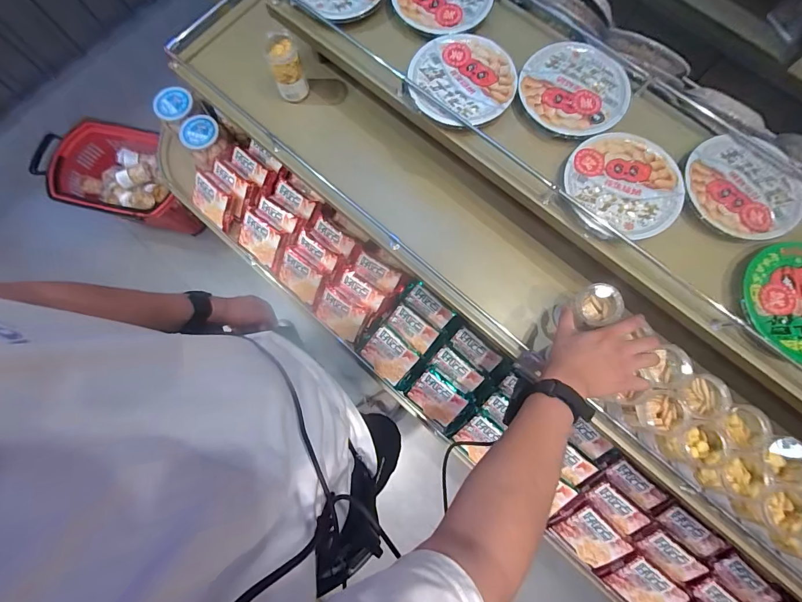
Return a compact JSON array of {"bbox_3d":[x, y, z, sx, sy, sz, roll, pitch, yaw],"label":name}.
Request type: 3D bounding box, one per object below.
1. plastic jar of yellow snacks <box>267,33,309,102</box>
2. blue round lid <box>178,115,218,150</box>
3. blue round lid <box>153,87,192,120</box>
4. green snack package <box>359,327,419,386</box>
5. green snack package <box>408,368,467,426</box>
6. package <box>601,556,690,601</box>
[{"bbox_3d":[-0.229,-0.465,0.772,0.058,0.113,0.067,-19,78,-4],"label":"plastic jar of yellow snacks"},{"bbox_3d":[-0.533,-0.444,1.003,0.100,0.023,0.081,-16,93,-5],"label":"blue round lid"},{"bbox_3d":[-0.606,-0.524,1.014,0.097,0.014,0.080,-19,94,-6],"label":"blue round lid"},{"bbox_3d":[-0.032,0.137,0.944,0.120,0.032,0.104,42,111,6],"label":"green snack package"},{"bbox_3d":[0.087,0.232,0.916,0.122,0.027,0.111,42,122,7],"label":"green snack package"},{"bbox_3d":[0.518,0.614,0.815,0.124,0.021,0.102,42,107,14],"label":"package"}]

